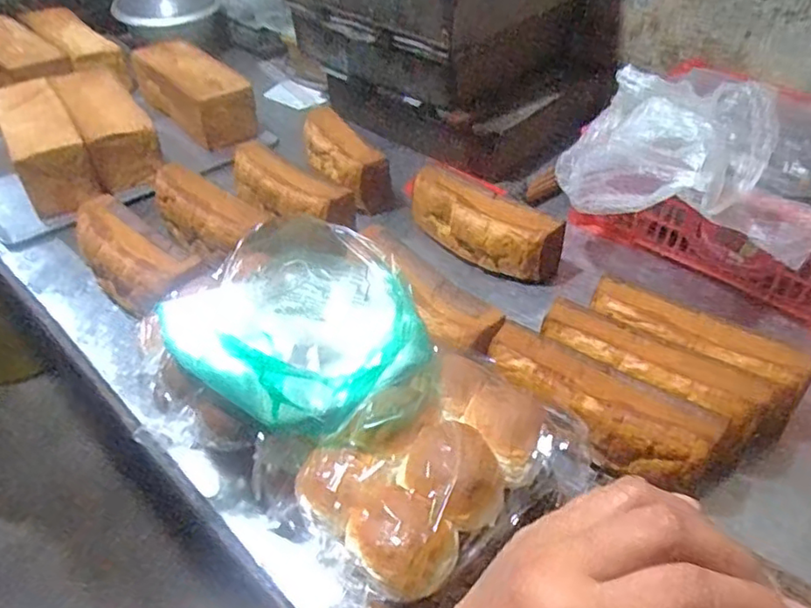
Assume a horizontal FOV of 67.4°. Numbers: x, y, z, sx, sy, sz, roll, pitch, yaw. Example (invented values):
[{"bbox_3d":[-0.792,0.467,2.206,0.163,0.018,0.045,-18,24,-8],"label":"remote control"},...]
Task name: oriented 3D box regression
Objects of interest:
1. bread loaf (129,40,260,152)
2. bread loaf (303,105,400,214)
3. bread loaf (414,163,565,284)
[{"bbox_3d":[-0.379,-0.380,1.094,0.130,0.090,0.270,-27,49,-26],"label":"bread loaf"},{"bbox_3d":[-0.098,-0.219,0.912,0.071,0.084,0.206,-27,49,-26],"label":"bread loaf"},{"bbox_3d":[0.101,-0.105,0.802,0.215,0.077,0.069,29,50,28],"label":"bread loaf"}]

